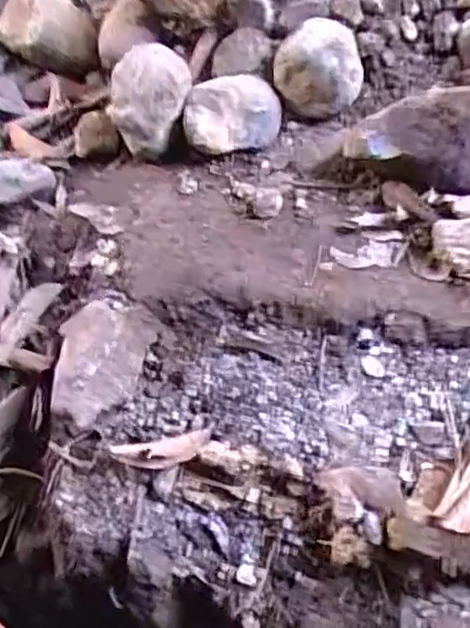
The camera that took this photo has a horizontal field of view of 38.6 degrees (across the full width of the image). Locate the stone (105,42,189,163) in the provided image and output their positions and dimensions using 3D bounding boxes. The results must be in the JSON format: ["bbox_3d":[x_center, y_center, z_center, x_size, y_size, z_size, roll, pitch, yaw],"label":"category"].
[{"bbox_3d":[-0.105,-0.259,0.839,0.102,0.110,0.112,-10,46,-6],"label":"stone"}]

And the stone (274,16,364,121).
[{"bbox_3d":[0.099,-0.295,0.810,0.091,0.087,0.090,-20,48,-16],"label":"stone"}]

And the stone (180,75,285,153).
[{"bbox_3d":[-0.007,-0.245,0.824,0.117,0.086,0.045,-9,18,-9],"label":"stone"}]

